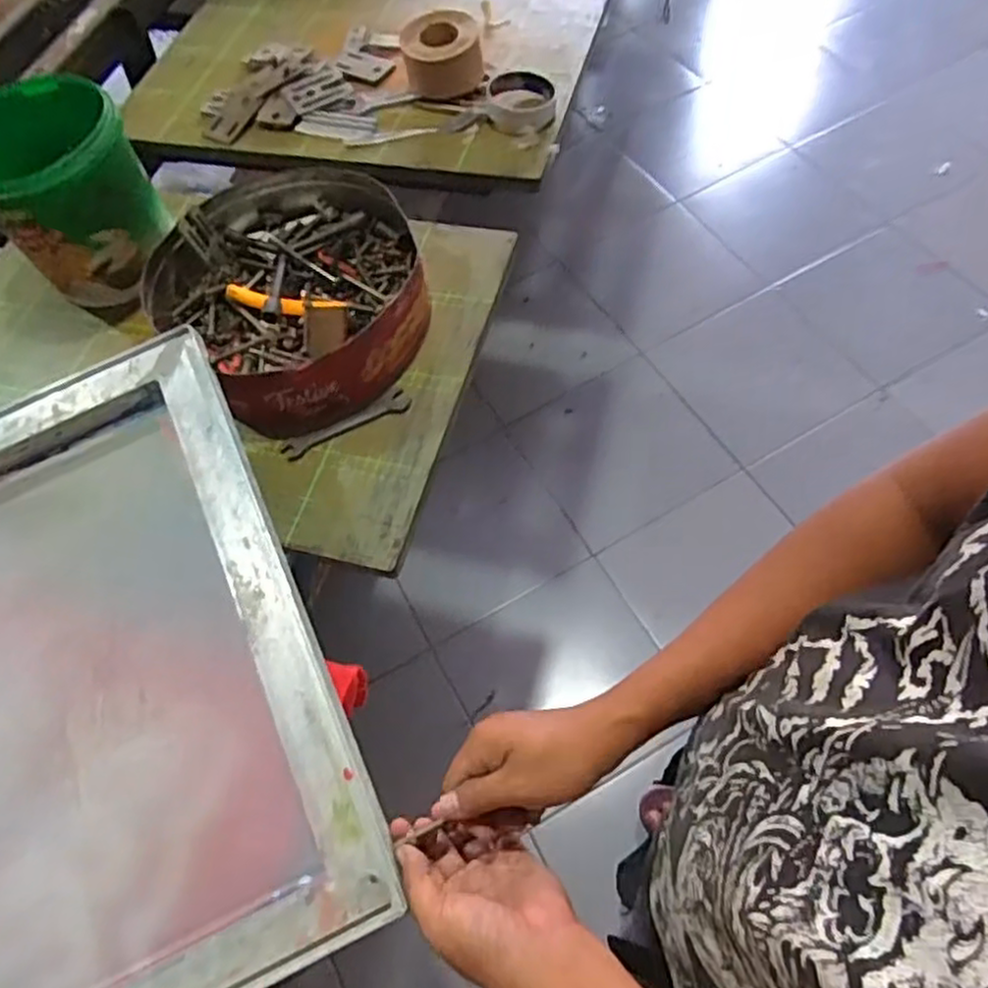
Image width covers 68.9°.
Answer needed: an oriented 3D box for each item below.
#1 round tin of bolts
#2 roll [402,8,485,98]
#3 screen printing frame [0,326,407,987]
[{"bbox_3d":[-0.188,-0.201,0.710,0.251,0.063,0.293,-40,64,-16],"label":"round tin of bolts"},{"bbox_3d":[-0.064,-0.534,0.872,0.093,0.055,0.093,-3,60,5],"label":"roll"},{"bbox_3d":[-0.452,0.204,0.509,0.667,0.049,0.475,-25,68,-5],"label":"screen printing frame"}]

